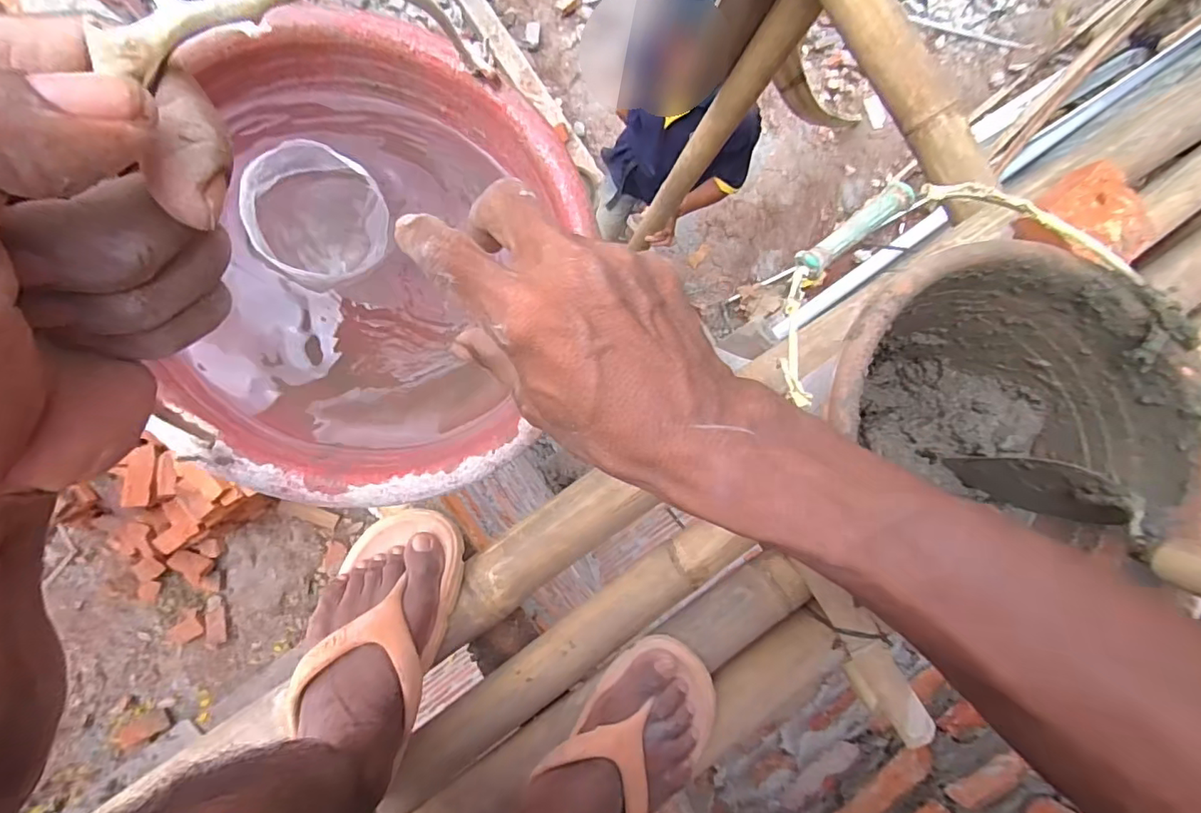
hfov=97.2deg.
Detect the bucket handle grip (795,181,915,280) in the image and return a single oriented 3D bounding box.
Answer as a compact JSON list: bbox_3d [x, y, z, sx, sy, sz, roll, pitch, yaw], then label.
[{"bbox_3d":[0.157,-0.109,0.324,0.078,0.016,0.018,-38,94,-7],"label":"bucket handle grip"}]

